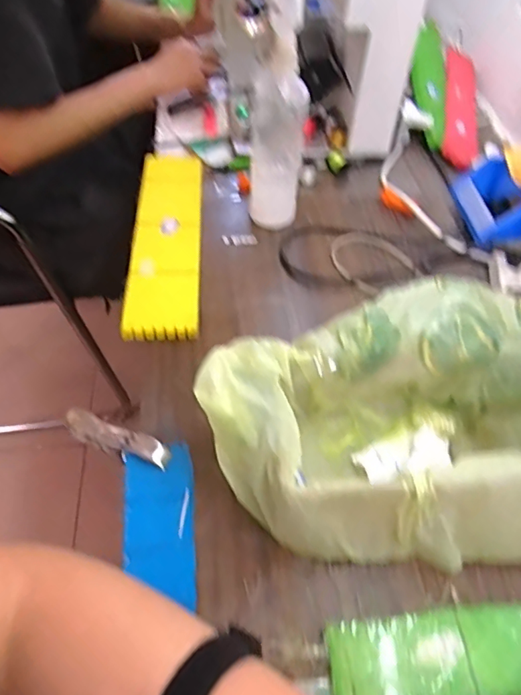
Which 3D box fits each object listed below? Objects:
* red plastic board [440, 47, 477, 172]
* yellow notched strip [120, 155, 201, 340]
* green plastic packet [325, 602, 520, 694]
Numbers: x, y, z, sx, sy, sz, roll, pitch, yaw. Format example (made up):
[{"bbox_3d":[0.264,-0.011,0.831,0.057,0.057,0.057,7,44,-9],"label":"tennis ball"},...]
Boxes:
[{"bbox_3d":[0.347,-0.425,0.886,0.058,0.012,0.344,17,60,-5],"label":"red plastic board"},{"bbox_3d":[-0.121,-0.153,0.659,0.083,0.025,0.354,-2,51,-4],"label":"yellow notched strip"},{"bbox_3d":[0.140,0.219,0.362,0.179,0.019,0.061,-4,51,-6],"label":"green plastic packet"}]

